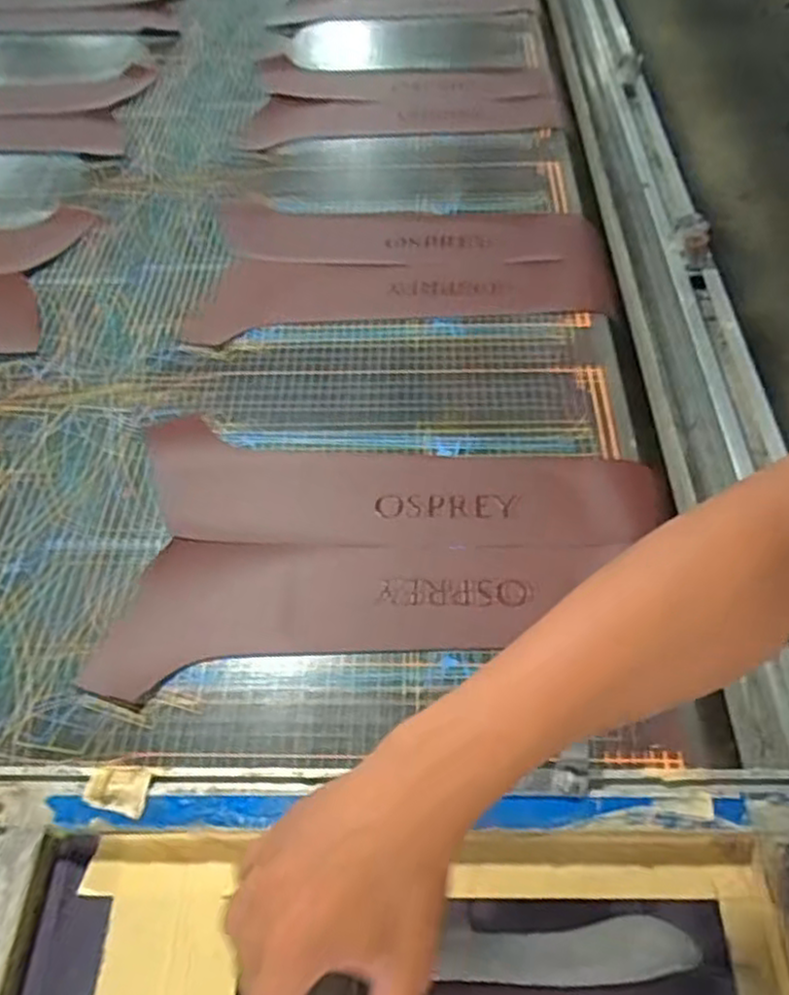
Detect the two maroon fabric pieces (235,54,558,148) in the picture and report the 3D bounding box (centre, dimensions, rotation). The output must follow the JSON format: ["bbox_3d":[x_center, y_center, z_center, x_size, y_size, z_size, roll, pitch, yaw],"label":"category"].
[{"bbox_3d":[0.015,-0.606,1.087,0.448,0.038,0.265,0,58,-2],"label":"two maroon fabric pieces"}]

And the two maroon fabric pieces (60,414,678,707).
[{"bbox_3d":[-0.003,0.038,0.618,0.448,0.013,0.245,0,58,1],"label":"two maroon fabric pieces"}]

